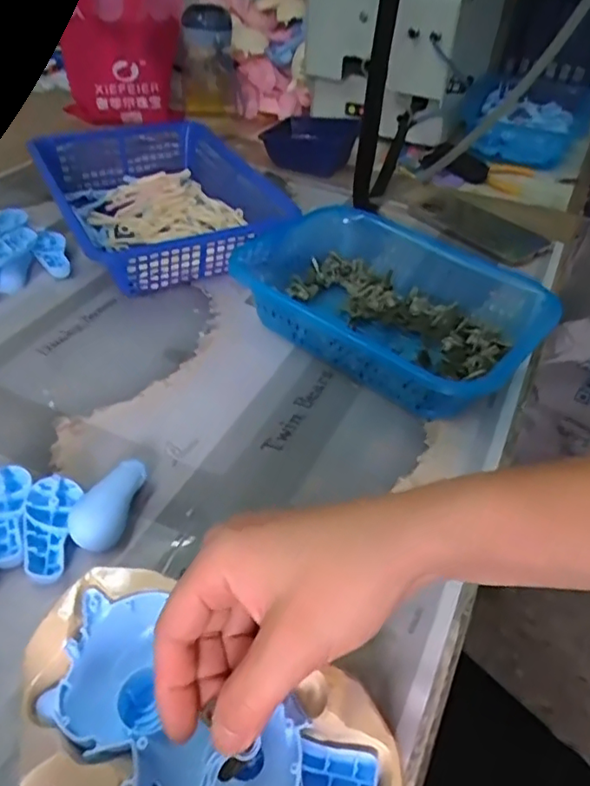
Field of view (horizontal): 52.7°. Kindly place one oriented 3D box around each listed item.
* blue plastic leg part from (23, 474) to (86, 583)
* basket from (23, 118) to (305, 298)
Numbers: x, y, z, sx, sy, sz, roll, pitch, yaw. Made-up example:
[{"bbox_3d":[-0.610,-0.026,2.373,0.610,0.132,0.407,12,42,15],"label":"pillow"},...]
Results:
[{"bbox_3d":[-0.152,0.083,0.367,0.030,0.013,0.068,-2,43,-9],"label":"blue plastic leg part"},{"bbox_3d":[-0.148,-0.210,0.651,0.197,0.066,0.269,-18,48,-24],"label":"basket"}]

